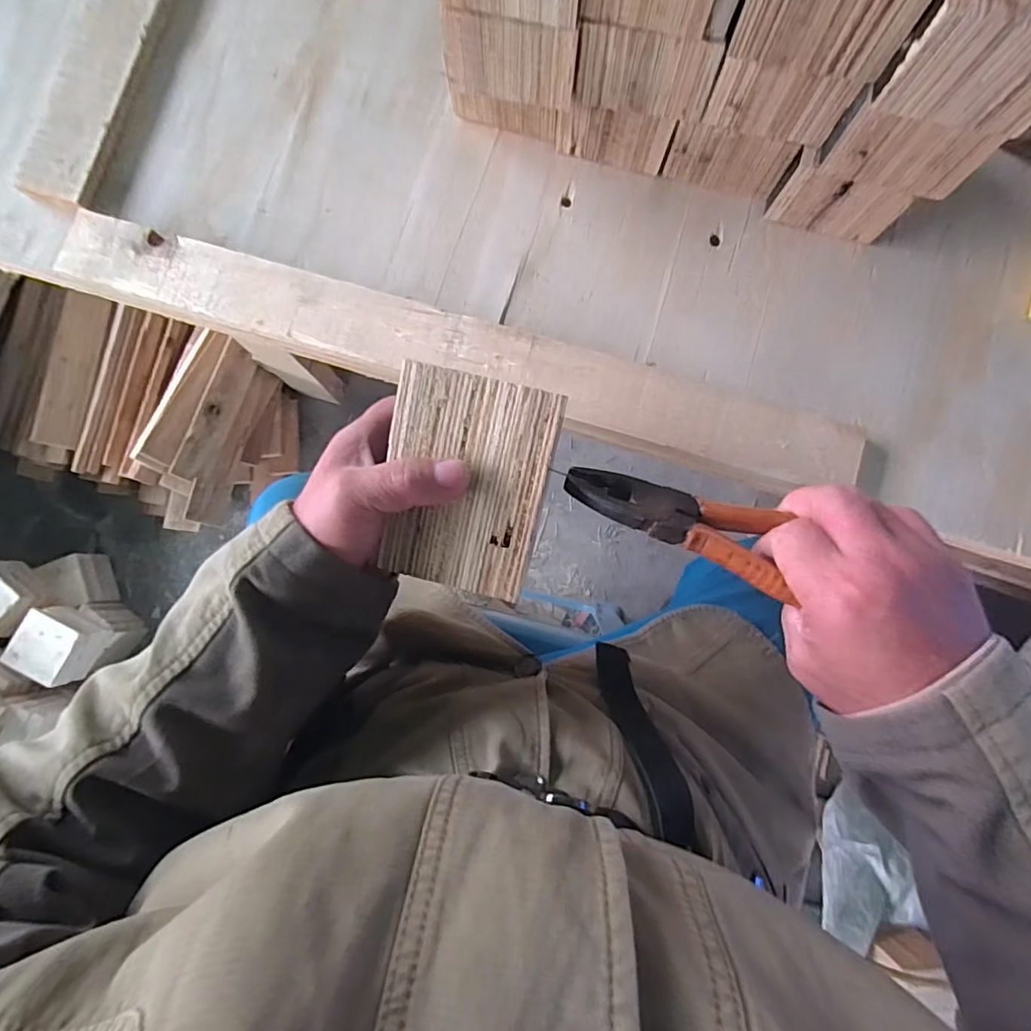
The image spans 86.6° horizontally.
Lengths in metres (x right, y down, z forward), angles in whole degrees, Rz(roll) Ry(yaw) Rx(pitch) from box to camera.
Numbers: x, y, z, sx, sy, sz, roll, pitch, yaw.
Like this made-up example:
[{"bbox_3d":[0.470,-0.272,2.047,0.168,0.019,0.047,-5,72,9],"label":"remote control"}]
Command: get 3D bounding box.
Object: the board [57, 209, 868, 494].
[{"bbox_3d":[-0.053,-0.131,0.439,0.647,0.020,0.063,17,85,4],"label":"board"}]

